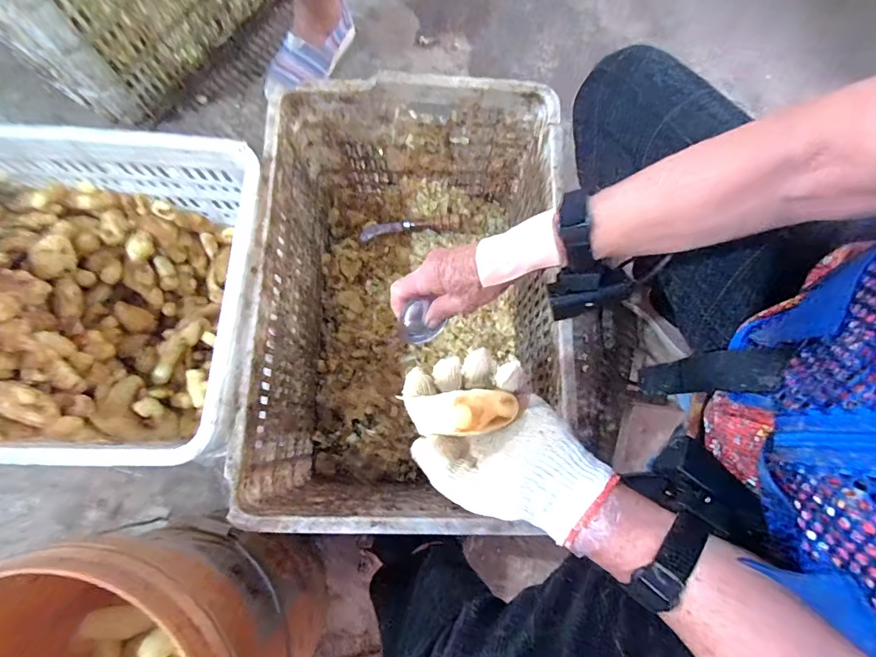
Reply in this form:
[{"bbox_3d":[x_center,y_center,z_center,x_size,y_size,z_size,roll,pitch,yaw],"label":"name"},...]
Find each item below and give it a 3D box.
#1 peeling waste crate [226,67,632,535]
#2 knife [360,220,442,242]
[{"bbox_3d":[-0.032,-0.024,0.617,0.343,0.268,0.515,2,76,0],"label":"peeling waste crate"},{"bbox_3d":[-0.065,-0.165,0.745,0.137,0.015,0.023,-2,75,14],"label":"knife"}]

